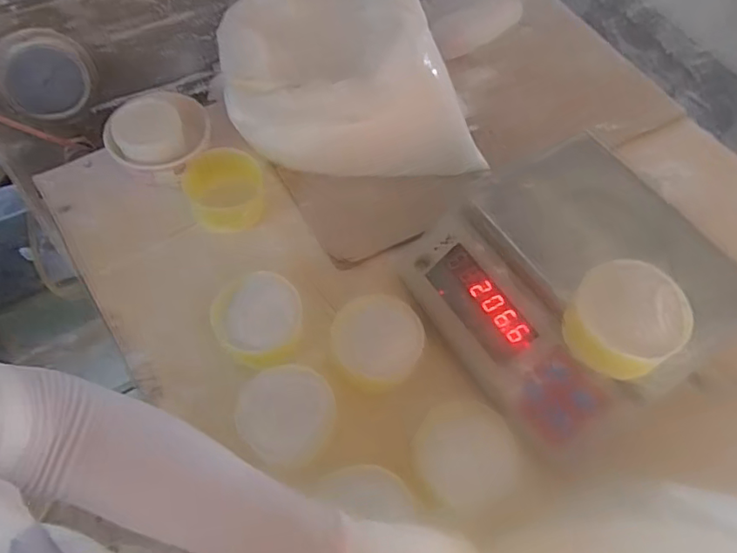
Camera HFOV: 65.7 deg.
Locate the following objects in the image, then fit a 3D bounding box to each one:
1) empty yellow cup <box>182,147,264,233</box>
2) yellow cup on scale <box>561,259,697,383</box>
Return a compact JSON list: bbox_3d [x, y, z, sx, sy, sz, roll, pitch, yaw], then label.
[{"bbox_3d":[-0.166,-0.099,0.668,0.086,0.053,0.083,2,59,-3],"label":"empty yellow cup"},{"bbox_3d":[0.220,0.037,0.489,0.089,0.050,0.088,2,59,-3],"label":"yellow cup on scale"}]

